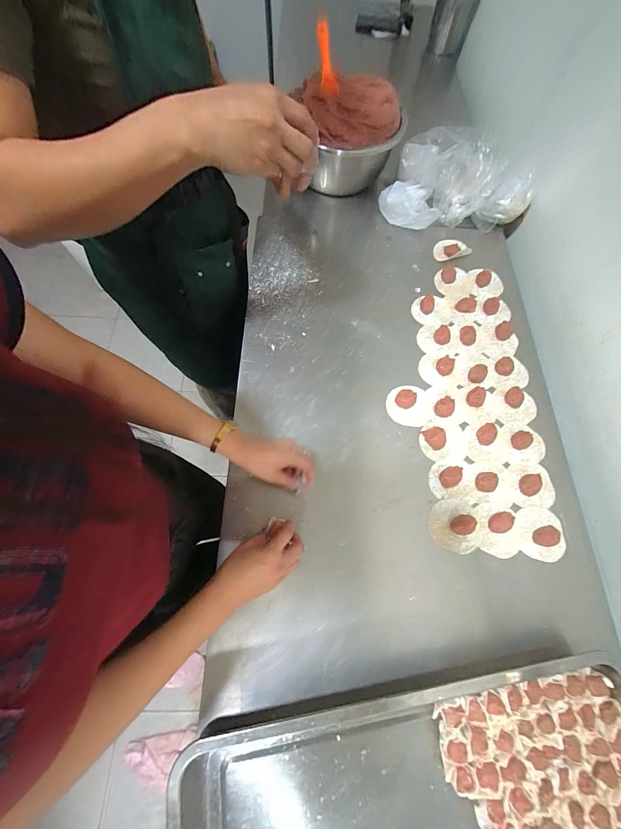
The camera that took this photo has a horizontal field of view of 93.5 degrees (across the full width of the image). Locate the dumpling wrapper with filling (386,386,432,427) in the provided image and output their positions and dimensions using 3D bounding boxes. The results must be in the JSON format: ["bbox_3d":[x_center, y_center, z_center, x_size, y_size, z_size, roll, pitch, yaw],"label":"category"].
[{"bbox_3d":[0.186,-0.019,0.546,0.082,0.016,0.078,5,70,0],"label":"dumpling wrapper with filling"}]

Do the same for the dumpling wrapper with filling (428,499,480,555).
[{"bbox_3d":[0.236,0.179,0.471,0.078,0.024,0.080,2,70,-1],"label":"dumpling wrapper with filling"}]

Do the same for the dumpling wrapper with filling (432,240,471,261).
[{"bbox_3d":[0.328,-0.389,0.688,0.075,0.025,0.056,-9,71,-5],"label":"dumpling wrapper with filling"}]

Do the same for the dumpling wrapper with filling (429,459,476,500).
[{"bbox_3d":[0.247,0.111,0.502,0.078,0.017,0.067,3,70,-1],"label":"dumpling wrapper with filling"}]

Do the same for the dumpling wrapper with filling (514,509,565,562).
[{"bbox_3d":[0.378,0.195,0.476,0.072,0.018,0.081,2,70,-1],"label":"dumpling wrapper with filling"}]

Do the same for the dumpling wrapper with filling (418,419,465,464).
[{"bbox_3d":[0.239,0.046,0.525,0.080,0.020,0.078,3,70,-1],"label":"dumpling wrapper with filling"}]

